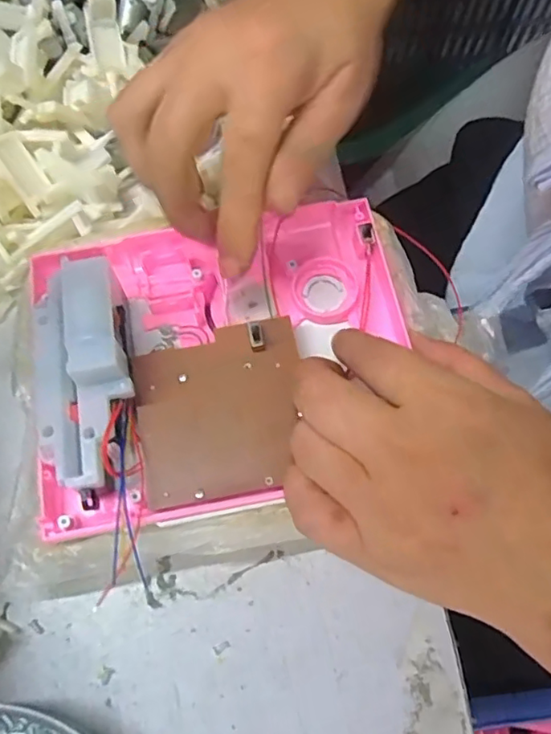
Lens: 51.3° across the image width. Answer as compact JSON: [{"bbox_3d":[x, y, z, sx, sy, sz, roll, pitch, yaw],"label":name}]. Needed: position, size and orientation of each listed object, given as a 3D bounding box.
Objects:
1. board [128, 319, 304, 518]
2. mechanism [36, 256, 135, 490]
[{"bbox_3d":[-0.023,0.018,0.245,0.070,0.005,0.073,-9,70,-6],"label":"board"},{"bbox_3d":[-0.080,0.002,0.236,0.040,0.037,0.094,-9,70,-6],"label":"mechanism"}]

